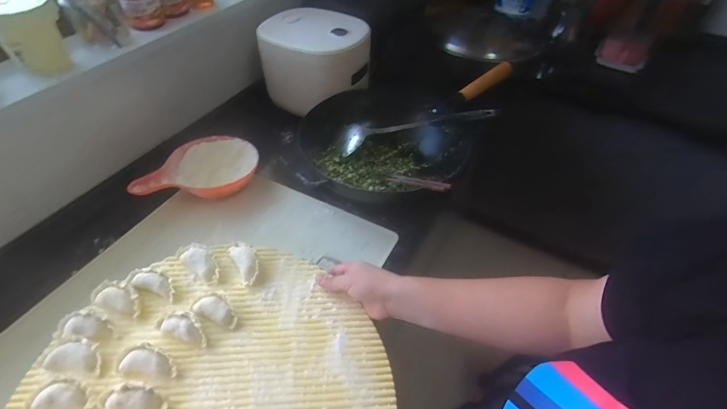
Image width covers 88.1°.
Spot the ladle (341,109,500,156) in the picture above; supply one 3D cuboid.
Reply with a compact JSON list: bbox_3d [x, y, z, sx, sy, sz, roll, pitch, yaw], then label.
[{"bbox_3d":[0.111,-0.163,0.776,0.321,0.029,0.057,-10,47,6],"label":"ladle"}]

